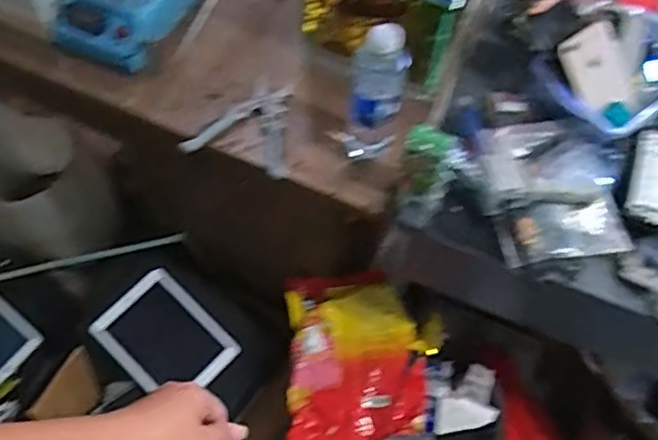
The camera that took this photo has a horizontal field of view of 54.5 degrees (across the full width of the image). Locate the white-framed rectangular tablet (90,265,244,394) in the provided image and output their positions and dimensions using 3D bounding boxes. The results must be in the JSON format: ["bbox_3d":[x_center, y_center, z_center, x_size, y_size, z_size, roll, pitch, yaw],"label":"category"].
[{"bbox_3d":[-0.310,0.228,1.207,0.229,0.022,0.180,44,81,9],"label":"white-framed rectangular tablet"}]

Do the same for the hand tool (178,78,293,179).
[{"bbox_3d":[-0.103,-0.136,0.872,0.138,0.018,0.149,18,61,8],"label":"hand tool"}]

